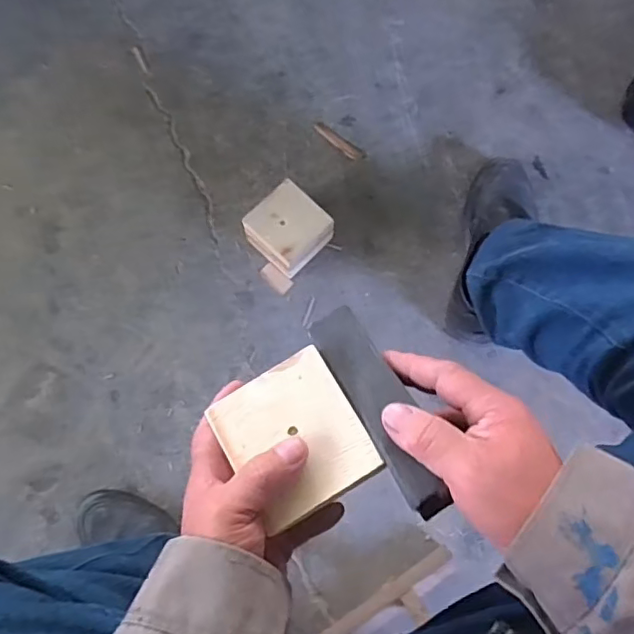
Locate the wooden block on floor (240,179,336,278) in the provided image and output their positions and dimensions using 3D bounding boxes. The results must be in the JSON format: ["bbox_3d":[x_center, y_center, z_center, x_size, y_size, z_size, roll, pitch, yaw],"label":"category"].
[{"bbox_3d":[-0.038,-0.118,0.802,0.098,0.076,0.095,43,79,9],"label":"wooden block on floor"}]

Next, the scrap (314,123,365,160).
[{"bbox_3d":[0.031,-0.263,0.864,0.089,0.004,0.019,39,81,7],"label":"scrap"}]

